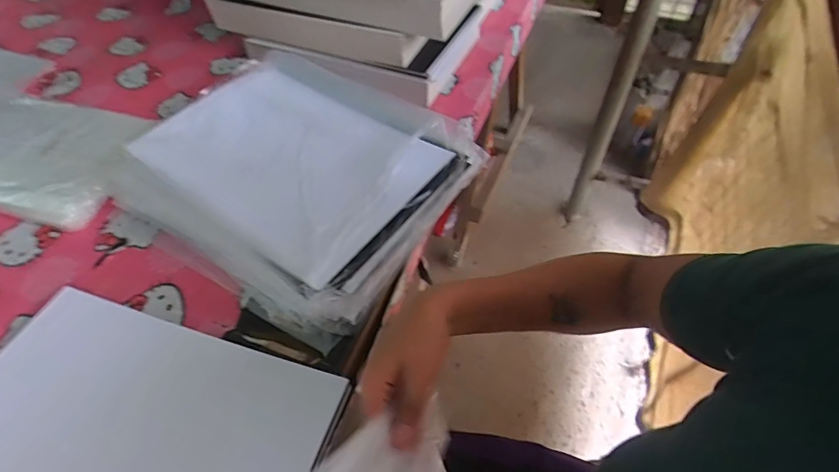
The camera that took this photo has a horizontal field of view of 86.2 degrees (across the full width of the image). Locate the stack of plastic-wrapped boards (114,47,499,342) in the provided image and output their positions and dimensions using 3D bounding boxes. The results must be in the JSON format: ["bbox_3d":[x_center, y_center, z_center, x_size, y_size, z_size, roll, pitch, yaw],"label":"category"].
[{"bbox_3d":[-0.166,-0.091,0.605,0.398,0.084,0.335,28,58,21],"label":"stack of plastic-wrapped boards"}]

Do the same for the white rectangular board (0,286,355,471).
[{"bbox_3d":[-0.290,0.201,0.435,0.370,0.018,0.245,14,54,12],"label":"white rectangular board"}]

